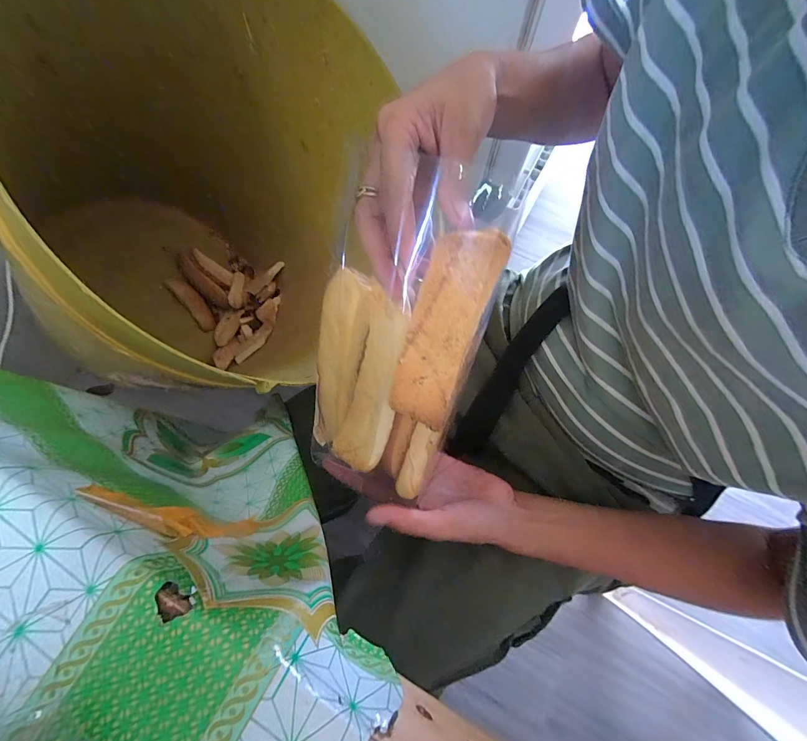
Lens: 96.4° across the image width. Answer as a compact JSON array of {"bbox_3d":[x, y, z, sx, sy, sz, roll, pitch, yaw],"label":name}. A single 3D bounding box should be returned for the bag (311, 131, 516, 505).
[{"bbox_3d":[-0.014,-0.013,0.241,0.112,0.231,0.029,26,31,22],"label":"bag"}]

